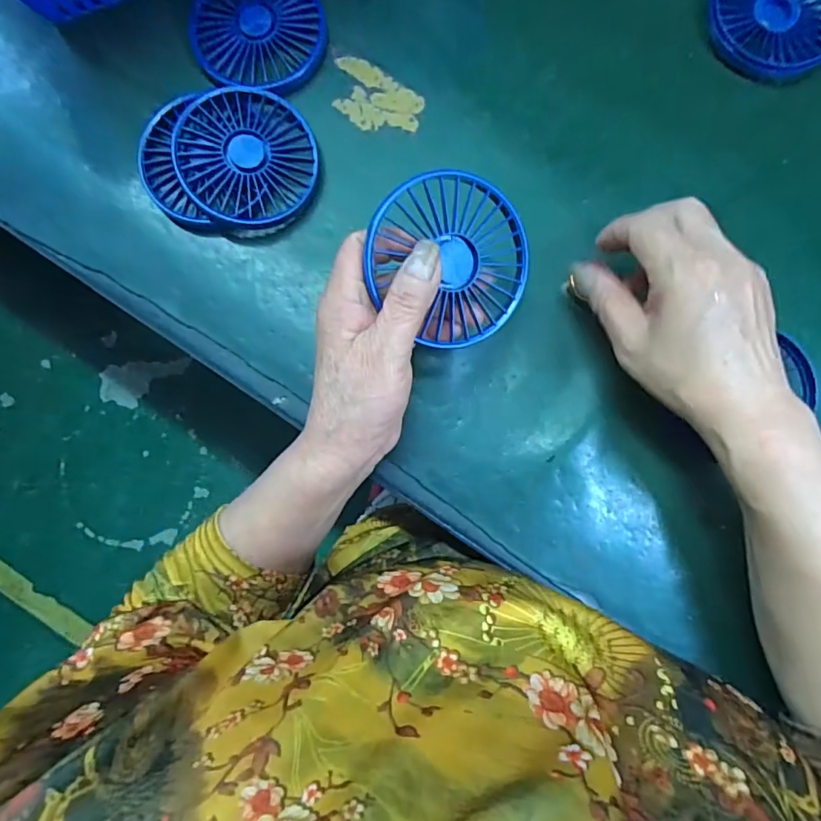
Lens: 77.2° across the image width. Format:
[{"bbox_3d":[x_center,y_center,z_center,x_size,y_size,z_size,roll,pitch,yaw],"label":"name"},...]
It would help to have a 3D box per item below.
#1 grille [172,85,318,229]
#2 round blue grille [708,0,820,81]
[{"bbox_3d":[-0.104,-0.161,0.327,0.084,0.011,0.083,0,90,-7],"label":"grille"},{"bbox_3d":[0.244,-0.267,0.342,0.087,0.009,0.090,0,86,2],"label":"round blue grille"}]

